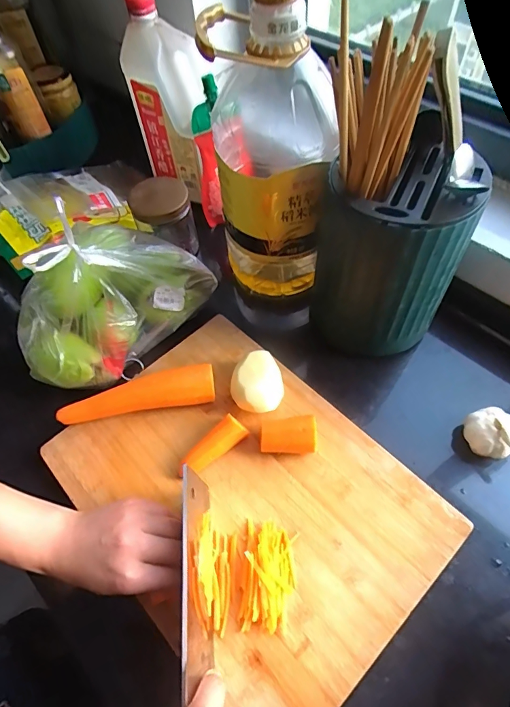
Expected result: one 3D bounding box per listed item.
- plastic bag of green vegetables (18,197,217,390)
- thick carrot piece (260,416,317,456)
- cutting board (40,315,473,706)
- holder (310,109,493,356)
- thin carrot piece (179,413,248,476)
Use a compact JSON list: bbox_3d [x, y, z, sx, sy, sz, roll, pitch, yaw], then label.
[{"bbox_3d":[-0.180,-0.088,0.480,0.242,0.139,0.162,-37,63,-18],"label":"plastic bag of green vegetables"},{"bbox_3d":[0.035,0.089,0.431,0.056,0.034,0.034,-1,58,3],"label":"thick carrot piece"},{"bbox_3d":[-0.015,0.136,0.422,0.262,0.023,0.362,-39,64,-19],"label":"cutting board"},{"bbox_3d":[0.143,-0.111,0.453,0.145,0.173,0.145,8,59,9],"label":"holder"},{"bbox_3d":[-0.046,0.099,0.431,0.078,0.026,0.024,-34,62,-16],"label":"thin carrot piece"}]

